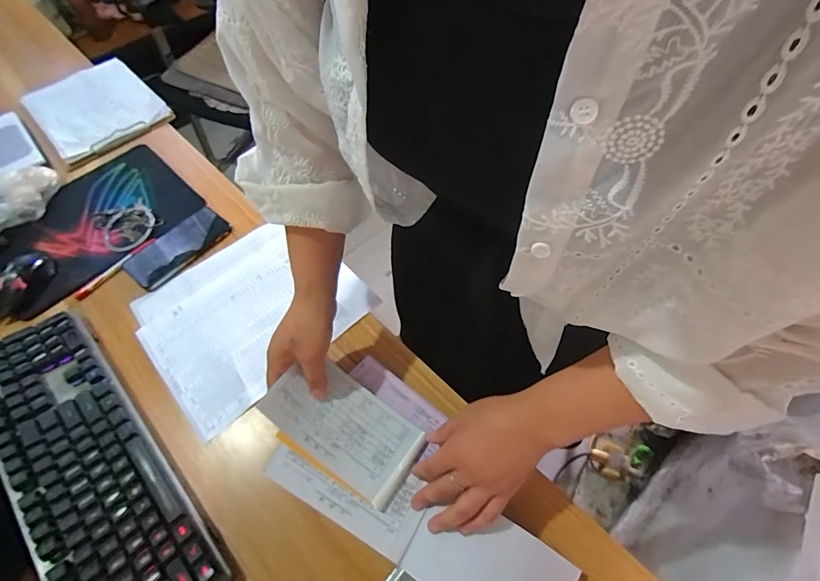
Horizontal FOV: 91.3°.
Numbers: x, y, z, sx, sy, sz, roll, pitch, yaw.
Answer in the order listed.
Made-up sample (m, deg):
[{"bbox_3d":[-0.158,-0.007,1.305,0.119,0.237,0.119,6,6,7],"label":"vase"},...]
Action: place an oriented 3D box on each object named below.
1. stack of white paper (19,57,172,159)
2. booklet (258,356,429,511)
[{"bbox_3d":[-0.672,-0.401,0.845,0.218,0.015,0.303,-39,65,-20],"label":"stack of white paper"},{"bbox_3d":[-0.072,0.152,0.449,0.168,0.035,0.096,38,61,2],"label":"booklet"}]

